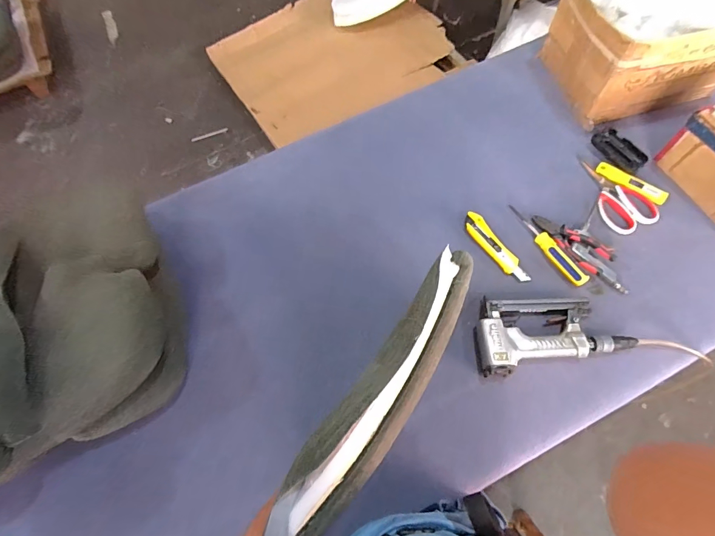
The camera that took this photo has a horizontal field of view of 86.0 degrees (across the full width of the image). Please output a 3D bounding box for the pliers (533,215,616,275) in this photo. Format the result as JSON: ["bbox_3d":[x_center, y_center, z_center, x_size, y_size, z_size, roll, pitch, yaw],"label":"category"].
[{"bbox_3d":[0.394,-0.052,0.714,0.061,0.026,0.154,-41,70,-14],"label":"pliers"}]

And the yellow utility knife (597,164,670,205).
[{"bbox_3d":[0.548,-0.171,0.767,0.136,0.011,0.034,34,65,15],"label":"yellow utility knife"}]

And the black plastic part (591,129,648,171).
[{"bbox_3d":[0.544,-0.246,0.797,0.054,0.026,0.105,-37,69,-12],"label":"black plastic part"}]

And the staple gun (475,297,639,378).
[{"bbox_3d":[0.325,0.103,0.658,0.250,0.043,0.129,-9,66,0],"label":"staple gun"}]

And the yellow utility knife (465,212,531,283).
[{"bbox_3d":[0.260,-0.039,0.729,0.039,0.015,0.166,-27,67,-8],"label":"yellow utility knife"}]

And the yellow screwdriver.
[{"bbox_3d":[0.353,-0.046,0.723,0.028,0.022,0.196,-30,68,-10],"label":"yellow screwdriver"}]

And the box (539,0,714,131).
[{"bbox_3d":[0.593,-0.487,0.773,0.304,0.250,0.241,-13,66,-2],"label":"box"}]

